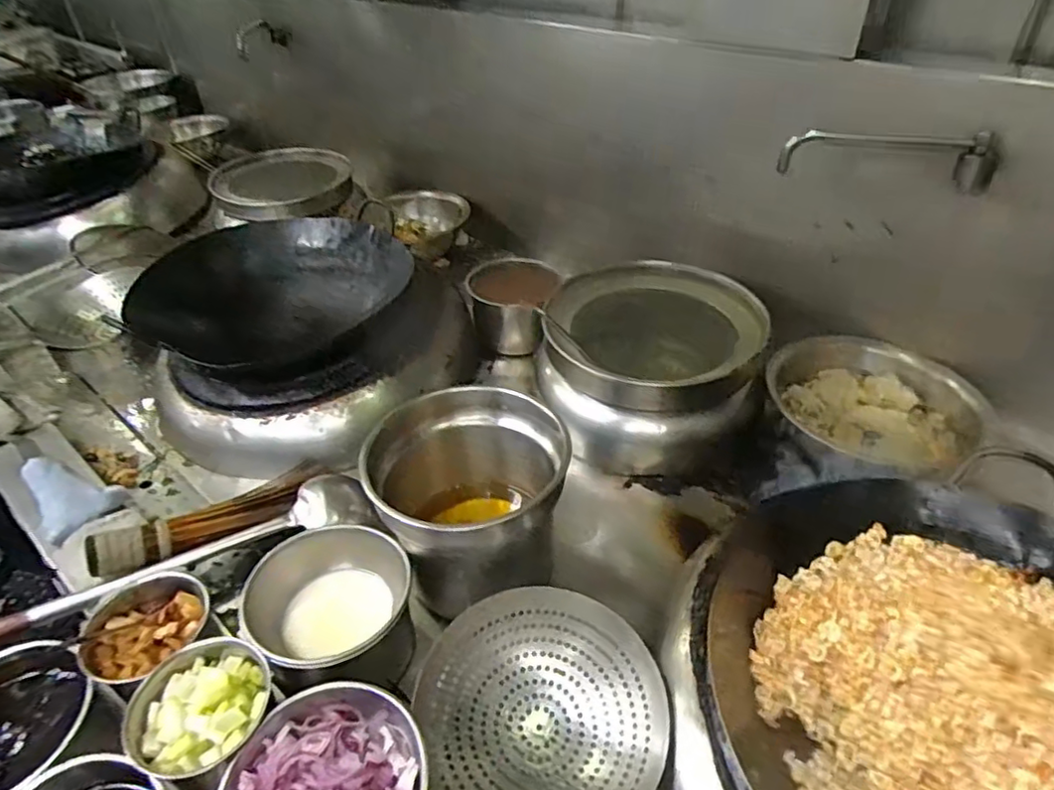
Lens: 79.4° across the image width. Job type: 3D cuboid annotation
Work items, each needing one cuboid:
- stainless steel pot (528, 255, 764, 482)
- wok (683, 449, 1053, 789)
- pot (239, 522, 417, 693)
[{"bbox_3d":[0.178,-0.046,0.992,0.319,0.227,0.255,27,48,31],"label":"stainless steel pot"},{"bbox_3d":[0.383,0.271,0.535,0.434,0.111,0.443,-2,39,1],"label":"wok"},{"bbox_3d":[-0.224,0.239,0.730,0.177,0.105,0.177,-2,39,1],"label":"pot"}]

